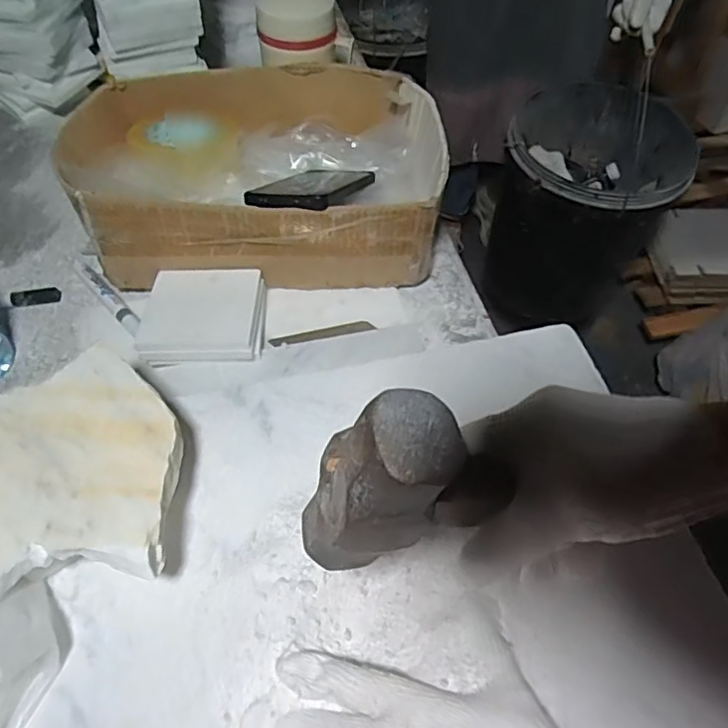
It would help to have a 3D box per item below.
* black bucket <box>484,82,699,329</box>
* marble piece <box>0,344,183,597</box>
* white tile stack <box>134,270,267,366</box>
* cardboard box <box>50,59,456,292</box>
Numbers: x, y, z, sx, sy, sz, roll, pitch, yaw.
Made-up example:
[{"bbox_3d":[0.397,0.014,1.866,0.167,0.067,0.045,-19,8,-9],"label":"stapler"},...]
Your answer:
[{"bbox_3d":[0.431,-0.308,1.198,0.309,0.374,0.347,24,56,16],"label":"black bucket"},{"bbox_3d":[-0.209,0.070,0.377,0.169,0.015,0.162,-14,55,-12],"label":"marble piece"},{"bbox_3d":[-0.148,-0.044,0.545,0.102,0.032,0.100,-2,53,-3],"label":"white tile stack"},{"bbox_3d":[-0.109,-0.200,0.615,0.367,0.106,0.237,-2,53,-3],"label":"cardboard box"}]

